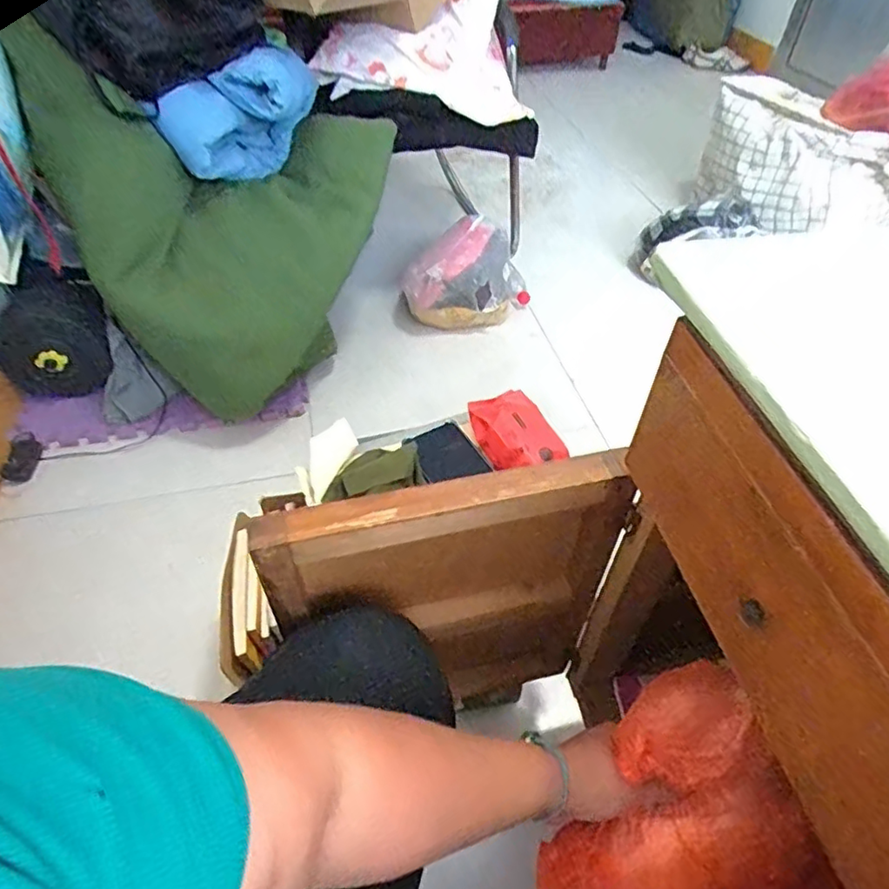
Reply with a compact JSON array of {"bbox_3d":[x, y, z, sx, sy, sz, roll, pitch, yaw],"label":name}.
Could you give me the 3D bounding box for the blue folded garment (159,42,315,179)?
[{"bbox_3d":[-0.429,-0.671,1.245,0.330,0.312,0.130,-38,89,-30],"label":"blue folded garment"}]

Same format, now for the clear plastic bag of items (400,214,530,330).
[{"bbox_3d":[0.053,-0.399,1.514,0.222,0.202,0.300,27,53,22],"label":"clear plastic bag of items"}]

